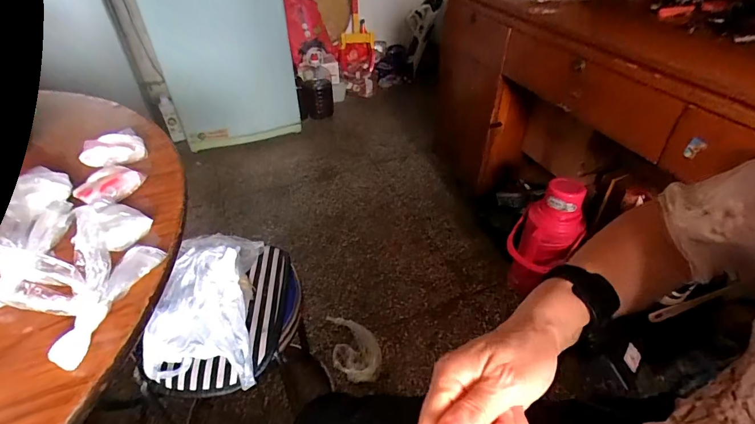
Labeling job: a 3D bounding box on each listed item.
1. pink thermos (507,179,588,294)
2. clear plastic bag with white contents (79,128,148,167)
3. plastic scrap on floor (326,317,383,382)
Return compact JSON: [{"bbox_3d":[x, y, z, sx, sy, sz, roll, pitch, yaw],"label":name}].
[{"bbox_3d":[0.505,0.087,1.186,0.164,0.333,0.149,-16,43,-19],"label":"pink thermos"},{"bbox_3d":[-0.339,-0.080,0.497,0.070,0.024,0.047,-28,48,-30],"label":"clear plastic bag with white contents"},{"bbox_3d":[-0.066,0.393,1.145,0.143,0.047,0.217,-5,40,-7],"label":"plastic scrap on floor"}]

